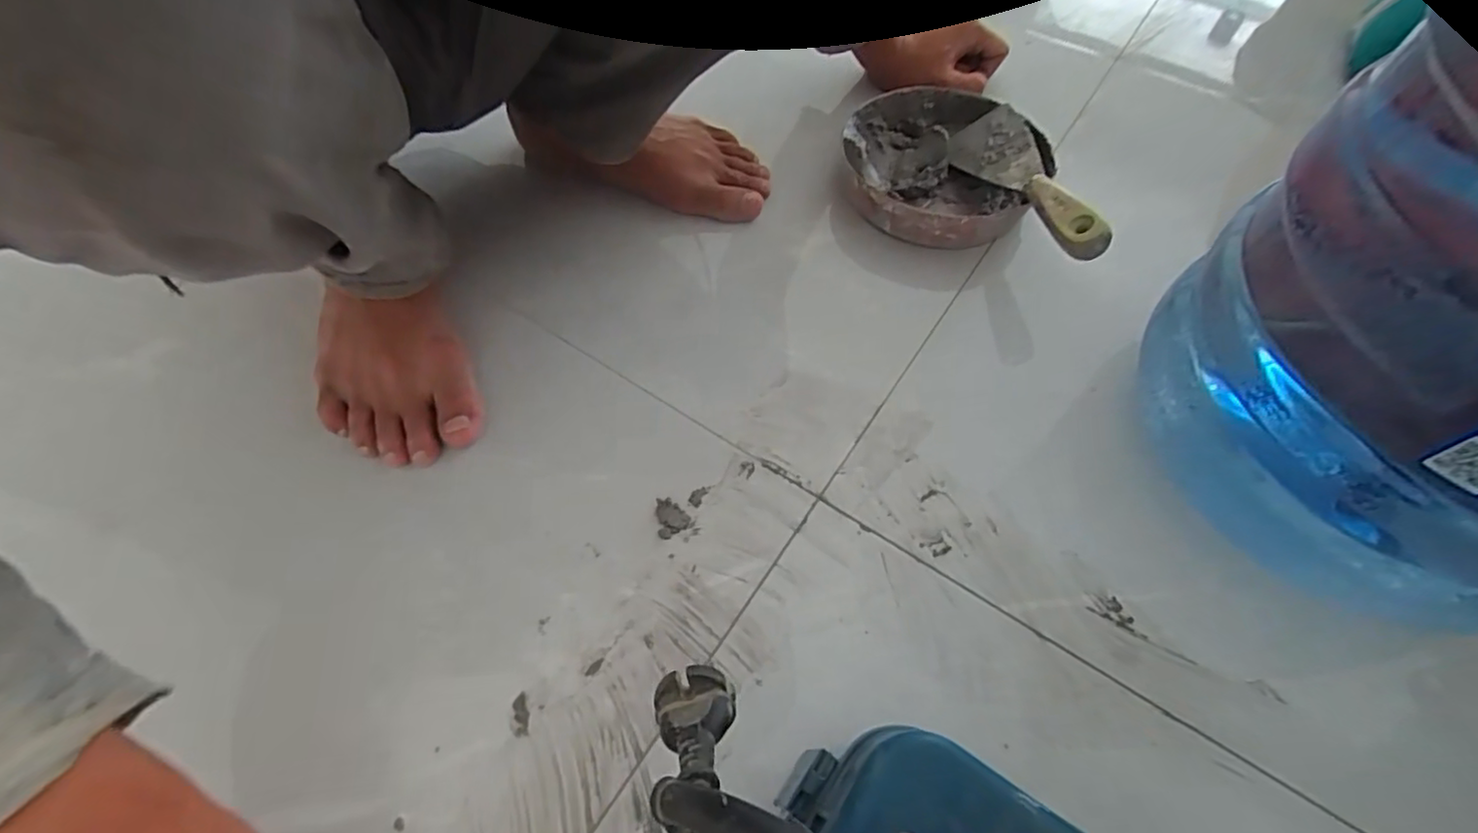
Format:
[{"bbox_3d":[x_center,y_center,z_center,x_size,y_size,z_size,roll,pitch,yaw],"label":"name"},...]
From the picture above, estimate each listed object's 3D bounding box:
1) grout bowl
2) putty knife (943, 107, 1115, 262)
[{"bbox_3d":[0.174,-0.218,0.565,0.168,0.056,0.177,-7,60,-3],"label":"grout bowl"},{"bbox_3d":[0.228,-0.191,0.513,0.056,0.030,0.208,-8,47,-4],"label":"putty knife"}]

